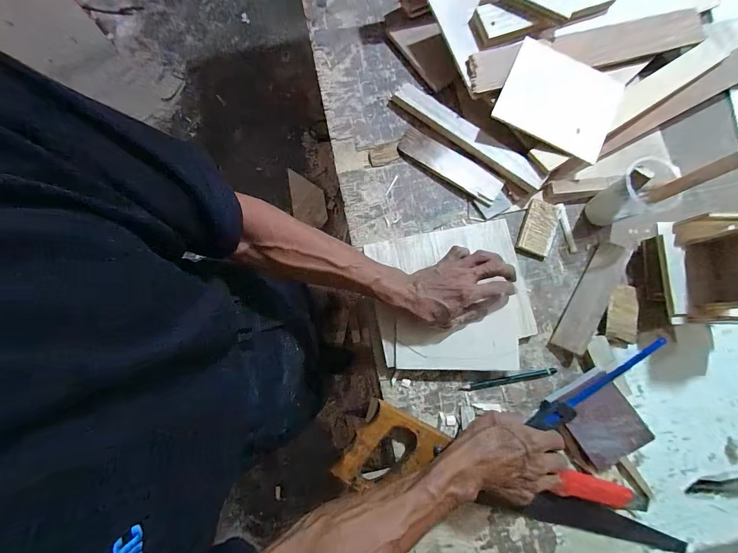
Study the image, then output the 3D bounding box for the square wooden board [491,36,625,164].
[{"bbox_3d":[0.271,-0.252,0.460,0.159,0.011,0.142,24,82,-1],"label":"square wooden board"}]

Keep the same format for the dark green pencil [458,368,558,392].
[{"bbox_3d":[0.189,0.141,0.440,0.132,0.004,0.011,-10,80,-3],"label":"dark green pencil"}]

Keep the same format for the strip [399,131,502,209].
[{"bbox_3d":[0.121,-0.167,0.491,0.166,0.014,0.045,35,81,5],"label":"strip"}]

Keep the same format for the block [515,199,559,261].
[{"bbox_3d":[0.247,-0.069,0.476,0.046,0.011,0.085,21,80,3],"label":"block"}]

